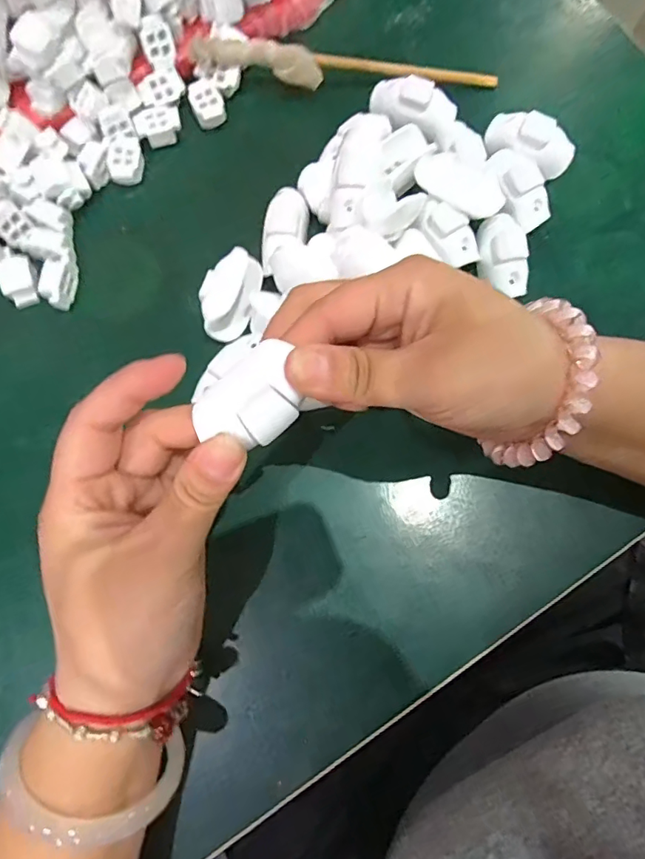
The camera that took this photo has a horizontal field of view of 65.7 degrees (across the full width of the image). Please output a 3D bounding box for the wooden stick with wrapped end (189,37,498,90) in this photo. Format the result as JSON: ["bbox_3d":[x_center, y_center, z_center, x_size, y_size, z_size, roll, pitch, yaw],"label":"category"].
[{"bbox_3d":[0.018,-0.228,0.316,0.192,0.028,0.018,0,78,-2],"label":"wooden stick with wrapped end"}]

